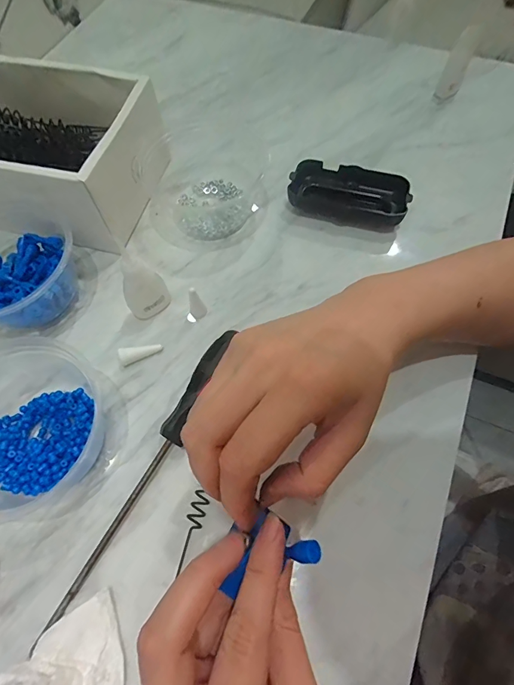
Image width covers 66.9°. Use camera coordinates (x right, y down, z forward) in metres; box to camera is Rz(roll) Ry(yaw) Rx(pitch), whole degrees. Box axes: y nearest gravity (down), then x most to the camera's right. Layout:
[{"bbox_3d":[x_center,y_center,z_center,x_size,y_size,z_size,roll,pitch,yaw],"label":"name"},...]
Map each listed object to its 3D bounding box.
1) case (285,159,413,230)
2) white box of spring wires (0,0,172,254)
[{"bbox_3d":[0.089,-0.145,0.384,0.111,0.031,0.052,20,67,11],"label":"case"},{"bbox_3d":[-0.226,-0.187,0.376,0.241,0.089,0.143,15,66,9],"label":"white box of spring wires"}]

